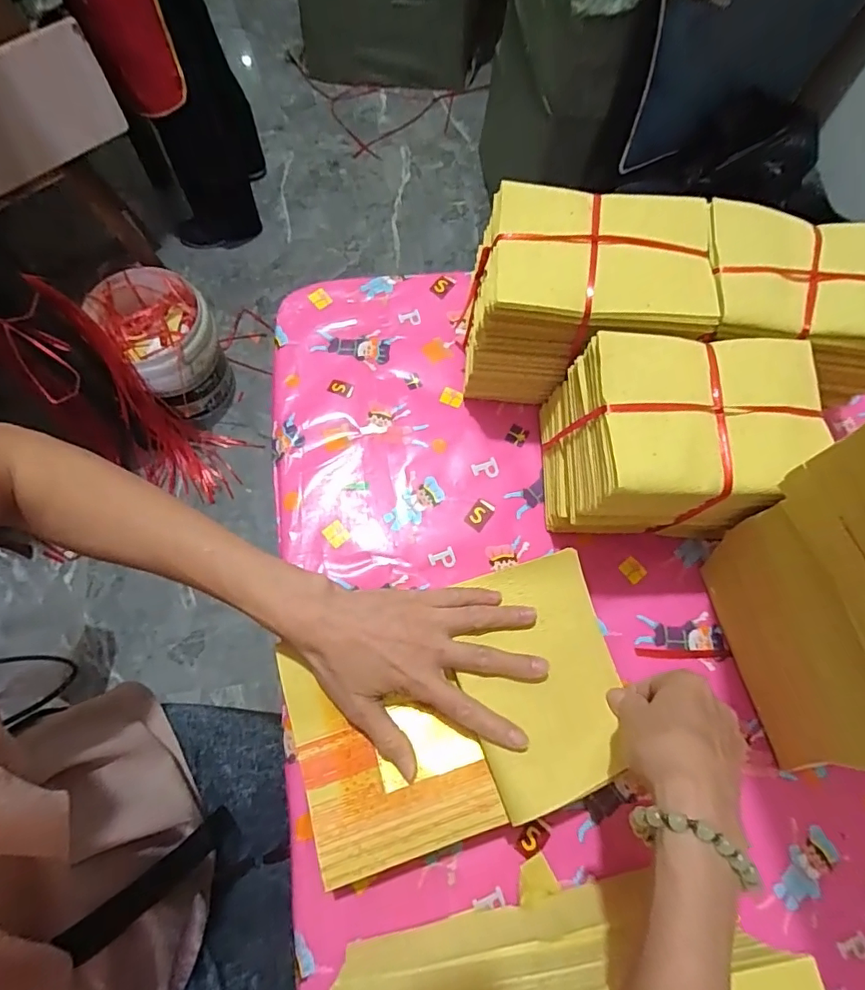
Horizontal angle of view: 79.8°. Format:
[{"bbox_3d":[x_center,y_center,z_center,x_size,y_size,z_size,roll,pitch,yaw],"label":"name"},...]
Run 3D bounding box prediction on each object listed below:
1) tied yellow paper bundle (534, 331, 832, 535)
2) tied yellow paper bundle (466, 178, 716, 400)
[{"bbox_3d":[0.183,-0.036,0.414,0.161,0.136,0.123,4,70,-1],"label":"tied yellow paper bundle"},{"bbox_3d":[0.123,-0.156,0.447,0.173,0.145,0.115,8,70,0],"label":"tied yellow paper bundle"}]

